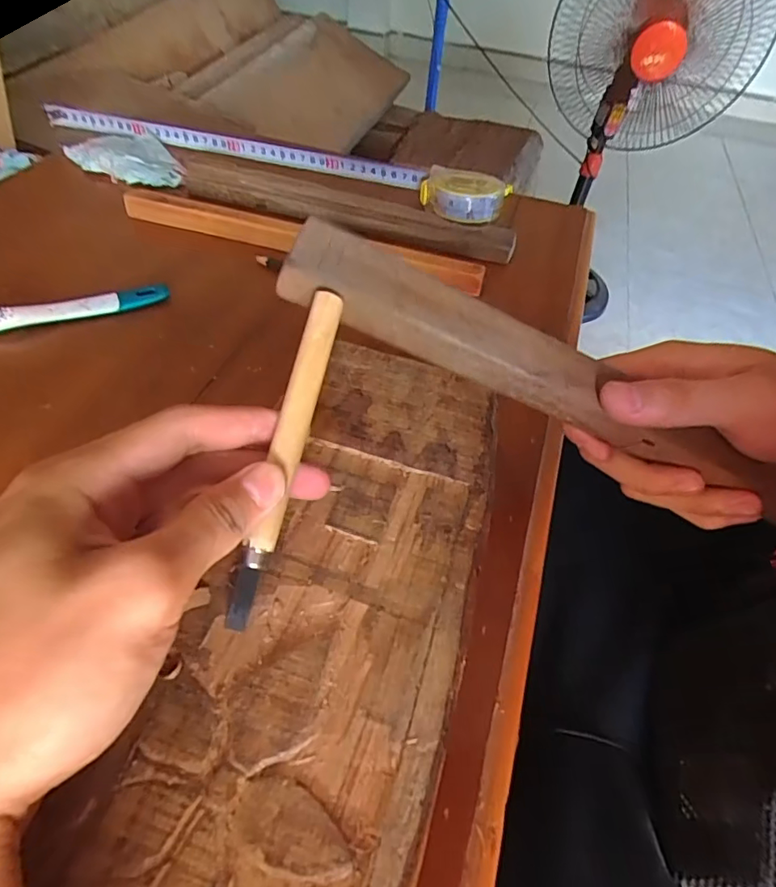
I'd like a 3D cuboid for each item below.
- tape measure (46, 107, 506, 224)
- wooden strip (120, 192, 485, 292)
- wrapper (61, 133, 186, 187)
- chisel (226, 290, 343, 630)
[{"bbox_3d":[-0.121,-0.277,0.493,0.468,0.037,0.060,19,51,10],"label":"tape measure"},{"bbox_3d":[-0.070,-0.161,0.405,0.291,0.026,0.010,15,26,8],"label":"wooden strip"},{"bbox_3d":[-0.247,-0.268,0.487,0.082,0.019,0.119,-25,57,-24],"label":"wrapper"},{"bbox_3d":[-0.037,0.003,0.189,0.011,0.010,0.125,13,81,6],"label":"chisel"}]

